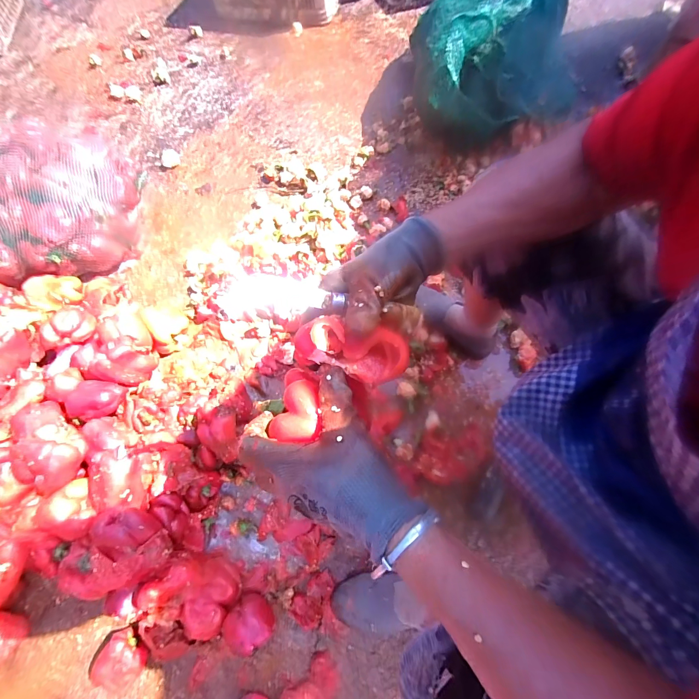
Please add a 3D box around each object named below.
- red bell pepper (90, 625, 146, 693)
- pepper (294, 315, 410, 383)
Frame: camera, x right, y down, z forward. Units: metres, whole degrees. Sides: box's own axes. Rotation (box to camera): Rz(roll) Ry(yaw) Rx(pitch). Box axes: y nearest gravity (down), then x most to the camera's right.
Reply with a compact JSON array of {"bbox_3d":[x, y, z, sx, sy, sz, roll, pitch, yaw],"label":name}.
[{"bbox_3d":[-0.392,0.529,0.574,0.077,0.061,0.073,-1,66,2],"label":"red bell pepper"},{"bbox_3d":[0.001,-0.001,0.286,0.094,0.037,0.044,11,67,-1],"label":"pepper"}]

